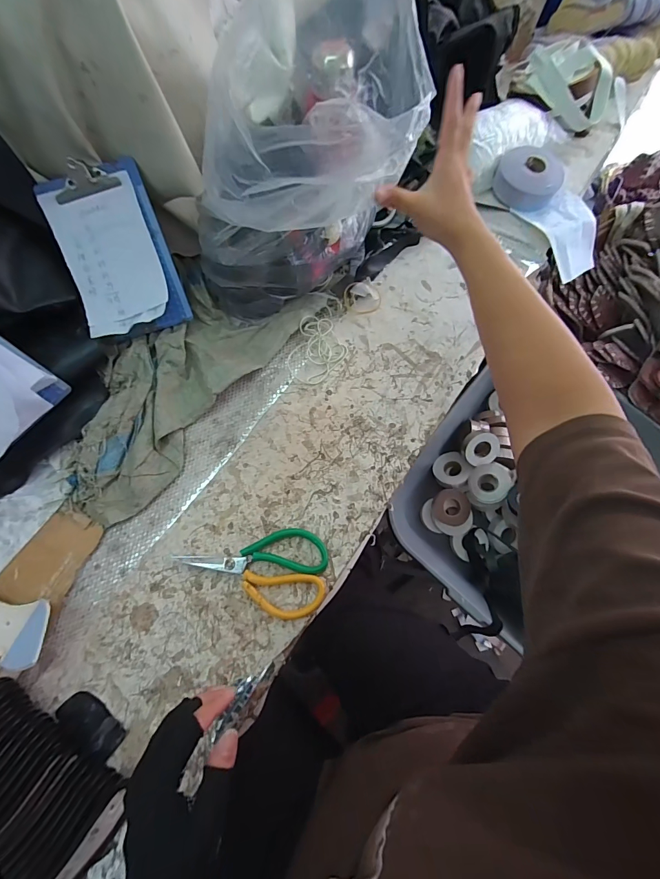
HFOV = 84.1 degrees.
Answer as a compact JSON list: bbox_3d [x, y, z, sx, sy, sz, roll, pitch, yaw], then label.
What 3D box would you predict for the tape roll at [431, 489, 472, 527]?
[{"bbox_3d":[0.279,0.152,0.834,0.085,0.041,0.082,0,68,0],"label":"tape roll"}]

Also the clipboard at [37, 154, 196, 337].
[{"bbox_3d":[-0.310,-0.268,0.530,0.146,0.033,0.215,-14,107,0],"label":"clipboard"}]

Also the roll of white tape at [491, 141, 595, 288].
[{"bbox_3d":[0.418,-0.431,0.688,0.139,0.088,0.250,-27,70,-10],"label":"roll of white tape"}]

